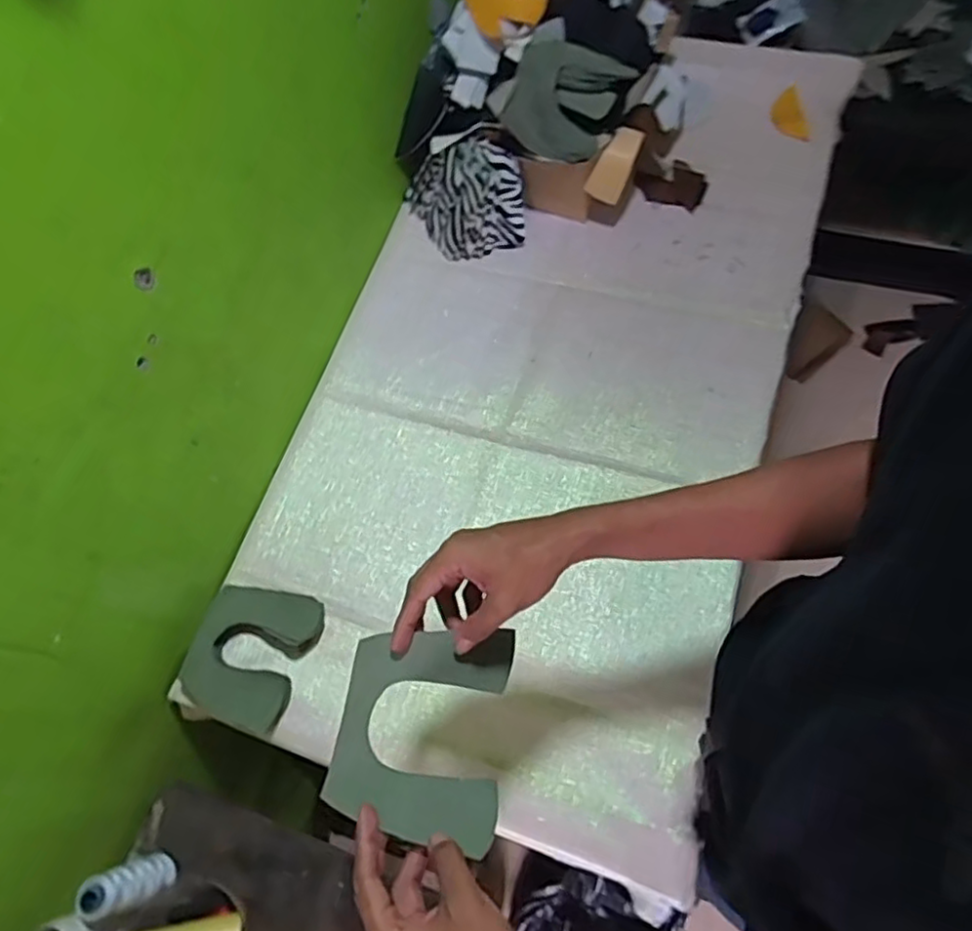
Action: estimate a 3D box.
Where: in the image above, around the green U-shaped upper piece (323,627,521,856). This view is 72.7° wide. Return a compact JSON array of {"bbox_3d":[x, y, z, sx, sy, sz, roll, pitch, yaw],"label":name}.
[{"bbox_3d":[-0.045,0.193,0.493,0.120,0.029,0.146,9,68,7],"label":"green U-shaped upper piece"}]

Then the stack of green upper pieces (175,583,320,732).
[{"bbox_3d":[-0.276,0.219,0.778,0.129,0.026,0.153,19,69,0],"label":"stack of green upper pieces"}]

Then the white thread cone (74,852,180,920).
[{"bbox_3d":[-0.362,0.428,0.679,0.046,0.120,0.046,-3,66,6],"label":"white thread cone"}]

